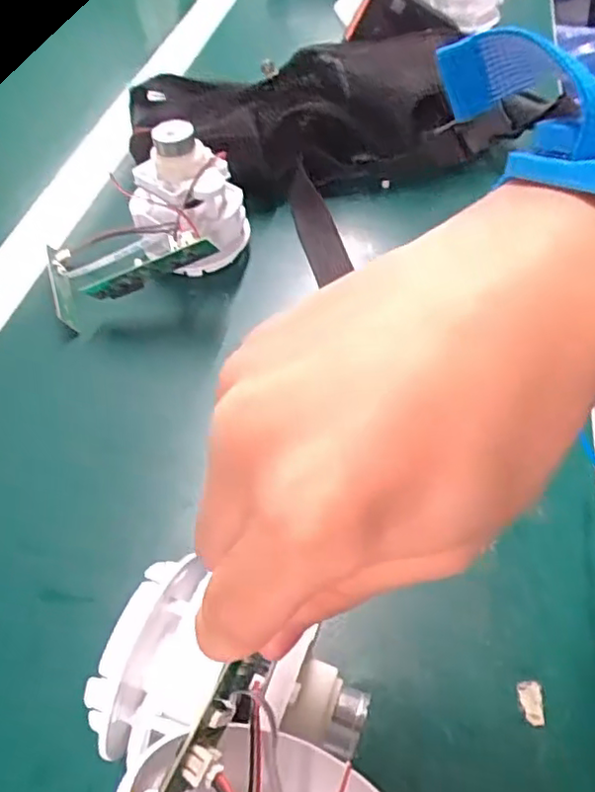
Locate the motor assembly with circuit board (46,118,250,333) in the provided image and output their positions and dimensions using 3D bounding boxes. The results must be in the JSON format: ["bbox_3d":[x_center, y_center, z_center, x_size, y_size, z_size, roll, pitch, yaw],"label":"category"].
[{"bbox_3d":[-0.089,-0.095,0.370,0.125,0.088,0.073,-13,51,-6],"label":"motor assembly with circuit board"}]

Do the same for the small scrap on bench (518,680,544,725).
[{"bbox_3d":[0.089,0.116,0.241,0.009,0.004,0.015,1,51,6],"label":"small scrap on bench"}]

